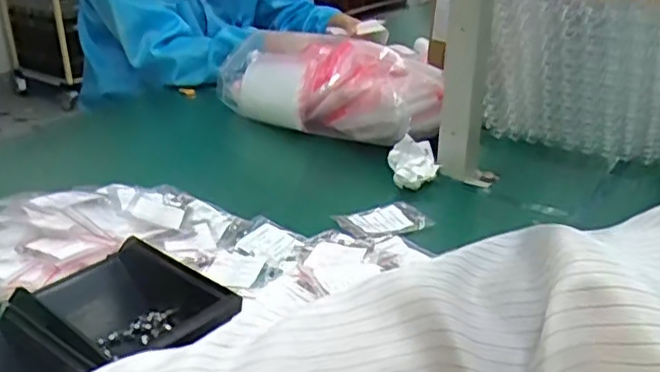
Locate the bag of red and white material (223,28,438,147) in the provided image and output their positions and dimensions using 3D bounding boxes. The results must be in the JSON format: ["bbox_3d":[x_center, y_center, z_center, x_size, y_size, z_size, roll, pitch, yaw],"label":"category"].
[{"bbox_3d":[0.000,-0.152,0.975,0.398,0.123,0.149,24,34,39],"label":"bag of red and white material"}]

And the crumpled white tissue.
[{"bbox_3d":[0.108,-0.029,0.809,0.061,0.042,0.069,0,26,-1],"label":"crumpled white tissue"}]

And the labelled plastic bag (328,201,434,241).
[{"bbox_3d":[0.059,0.038,0.724,0.088,0.012,0.065,-12,29,-24],"label":"labelled plastic bag"}]

